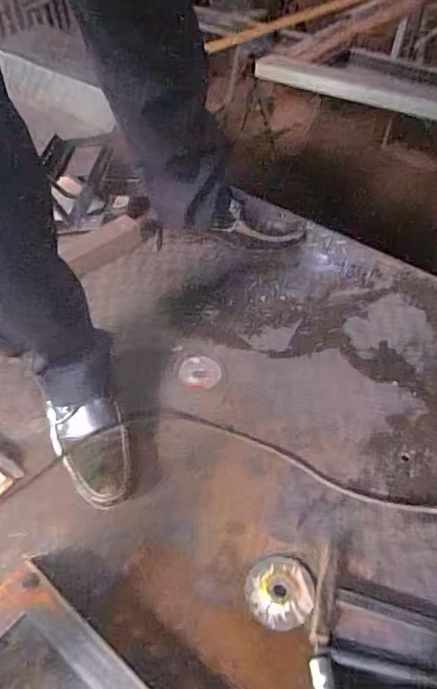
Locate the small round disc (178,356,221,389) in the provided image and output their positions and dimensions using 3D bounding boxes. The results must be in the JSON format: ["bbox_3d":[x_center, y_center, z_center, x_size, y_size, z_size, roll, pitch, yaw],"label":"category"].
[{"bbox_3d":[-0.031,0.044,0.853,0.066,0.004,0.065,0,48,0],"label":"small round disc"}]

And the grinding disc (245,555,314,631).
[{"bbox_3d":[0.073,0.297,0.630,0.078,0.009,0.082,0,48,0],"label":"grinding disc"}]

